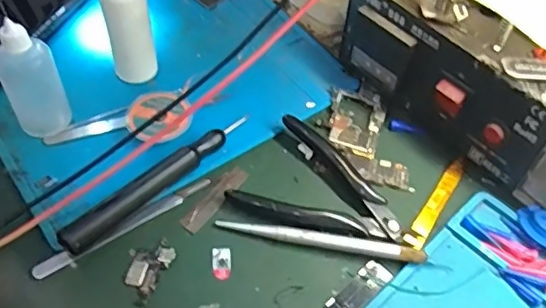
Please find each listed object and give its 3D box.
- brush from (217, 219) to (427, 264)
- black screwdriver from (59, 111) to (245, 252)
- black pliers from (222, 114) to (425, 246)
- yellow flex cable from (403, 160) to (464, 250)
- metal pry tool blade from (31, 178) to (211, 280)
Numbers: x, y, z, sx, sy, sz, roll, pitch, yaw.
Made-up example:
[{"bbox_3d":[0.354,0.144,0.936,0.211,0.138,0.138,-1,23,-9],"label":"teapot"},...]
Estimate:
[{"bbox_3d":[0.029,0.050,0.348,0.125,0.007,0.015,9,53,6],"label":"brush"},{"bbox_3d":[-0.072,0.015,0.362,0.141,0.021,0.015,-38,62,-25],"label":"black screwdriver"},{"bbox_3d":[0.040,0.027,0.366,0.114,0.008,0.078,27,57,19],"label":"black pliers"},{"bbox_3d":[0.107,0.032,0.368,0.011,0.004,0.079,29,58,20],"label":"yellow flex cable"},{"bbox_3d":[-0.091,0.044,0.350,0.118,0.004,0.010,-30,59,-21],"label":"metal pry tool blade"}]

